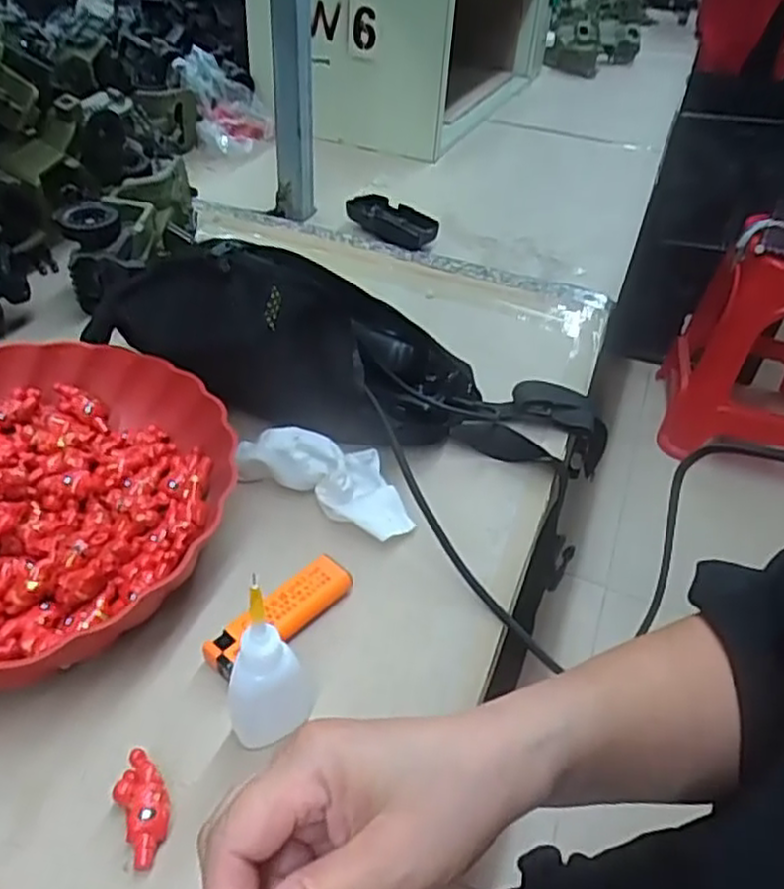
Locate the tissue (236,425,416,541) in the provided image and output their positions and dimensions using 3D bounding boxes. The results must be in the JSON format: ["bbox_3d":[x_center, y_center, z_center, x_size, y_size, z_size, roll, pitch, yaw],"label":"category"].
[{"bbox_3d":[-0.040,0.017,0.428,0.120,0.035,0.043,21,42,17],"label":"tissue"}]

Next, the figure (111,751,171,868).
[{"bbox_3d":[-0.099,0.146,0.285,0.018,0.012,0.042,-18,45,-27],"label":"figure"}]

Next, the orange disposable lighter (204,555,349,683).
[{"bbox_3d":[-0.055,0.087,0.357,0.079,0.019,0.023,-30,52,-36],"label":"orange disposable lighter"}]

